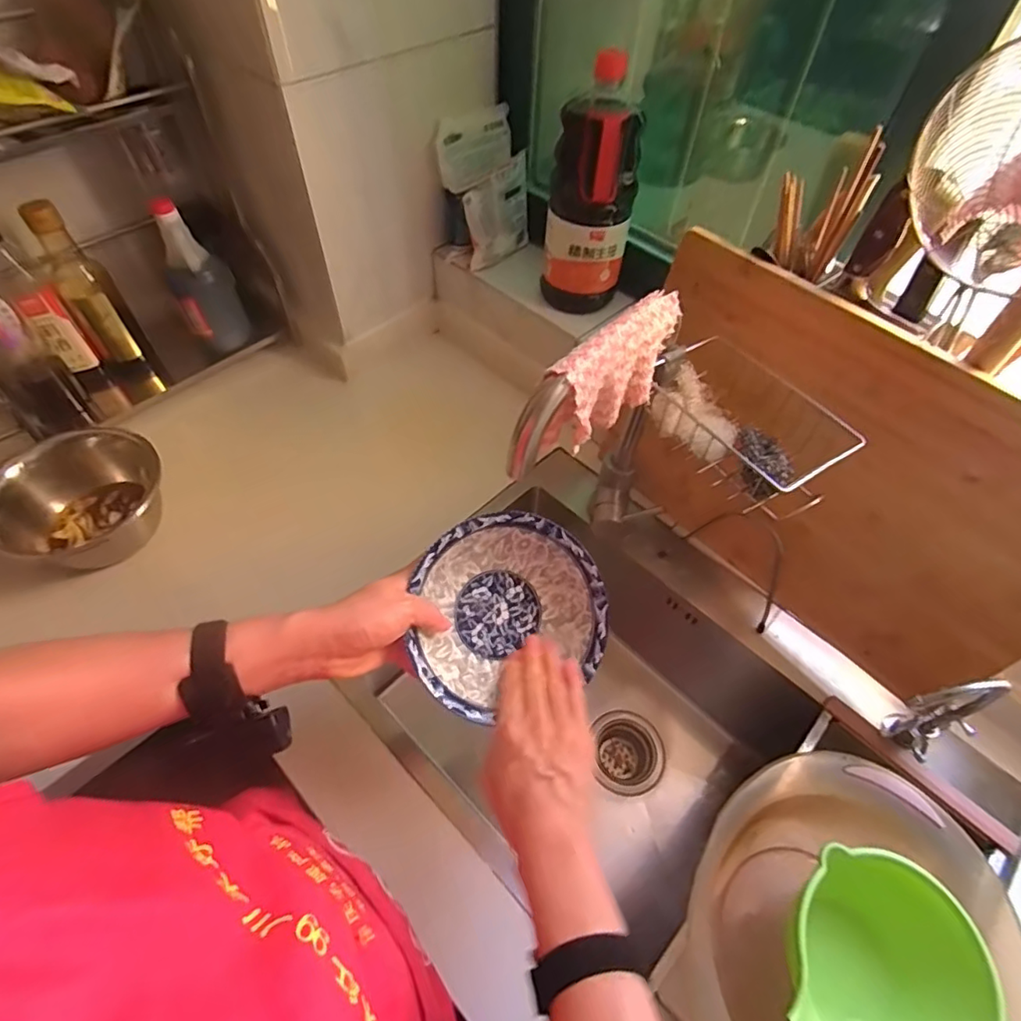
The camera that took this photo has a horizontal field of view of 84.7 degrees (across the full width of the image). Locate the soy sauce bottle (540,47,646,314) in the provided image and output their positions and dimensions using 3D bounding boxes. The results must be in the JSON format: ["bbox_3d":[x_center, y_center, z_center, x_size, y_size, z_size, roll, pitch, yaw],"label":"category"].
[{"bbox_3d":[0.106,-0.413,0.727,0.106,0.278,0.122,6,56,1],"label":"soy sauce bottle"}]

